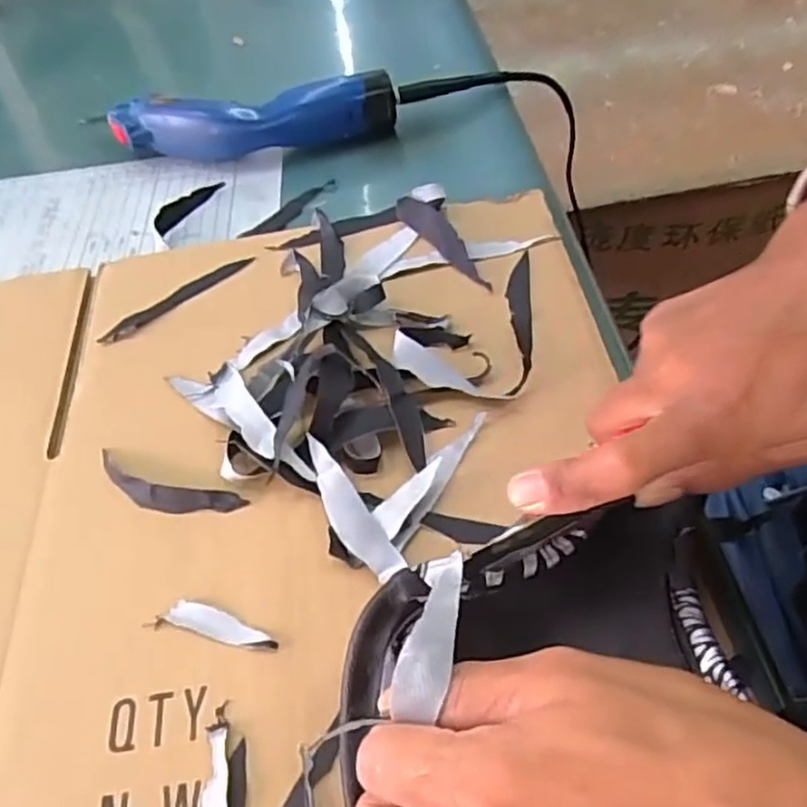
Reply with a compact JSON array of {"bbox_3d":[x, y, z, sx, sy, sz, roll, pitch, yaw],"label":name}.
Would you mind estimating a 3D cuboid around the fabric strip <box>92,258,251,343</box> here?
[{"bbox_3d":[-0.134,-0.063,0.421,0.099,0.004,0.013,-36,56,-21],"label":"fabric strip"}]

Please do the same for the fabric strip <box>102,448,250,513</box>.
[{"bbox_3d":[-0.116,0.040,0.339,0.083,0.012,0.020,15,55,17],"label":"fabric strip"}]

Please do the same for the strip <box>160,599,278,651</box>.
[{"bbox_3d":[-0.076,0.093,0.297,0.050,0.004,0.011,12,54,15],"label":"strip"}]

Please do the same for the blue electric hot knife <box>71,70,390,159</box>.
[{"bbox_3d":[-0.118,-0.214,0.538,0.224,0.047,0.049,-3,51,4],"label":"blue electric hot knife"}]

